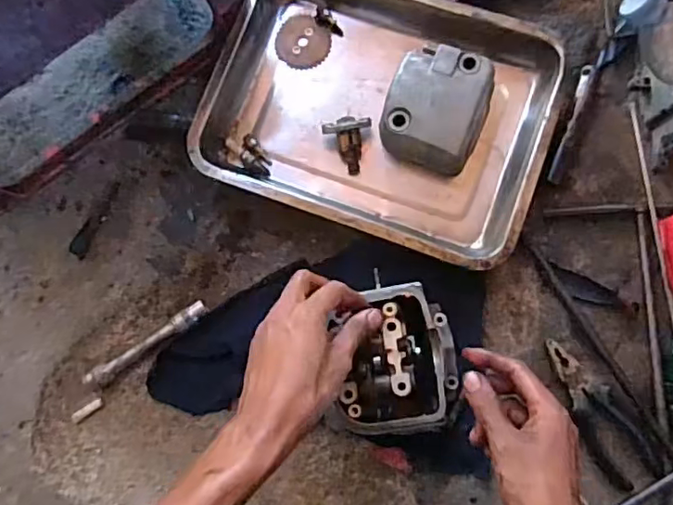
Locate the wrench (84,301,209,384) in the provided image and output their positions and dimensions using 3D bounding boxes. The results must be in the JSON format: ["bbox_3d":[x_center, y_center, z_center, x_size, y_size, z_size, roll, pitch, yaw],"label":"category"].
[{"bbox_3d":[-0.203,0.098,0.629,0.144,0.019,0.018,-35,80,-1],"label":"wrench"}]

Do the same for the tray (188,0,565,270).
[{"bbox_3d":[0.044,-0.153,0.625,0.346,0.054,0.258,19,84,7],"label":"tray"}]

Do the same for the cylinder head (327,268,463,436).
[{"bbox_3d":[0.053,0.100,0.554,0.122,0.080,0.134,-5,81,4],"label":"cylinder head"}]

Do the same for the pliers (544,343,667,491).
[{"bbox_3d":[0.255,0.159,0.577,0.052,0.010,0.154,-32,80,0],"label":"pliers"}]

